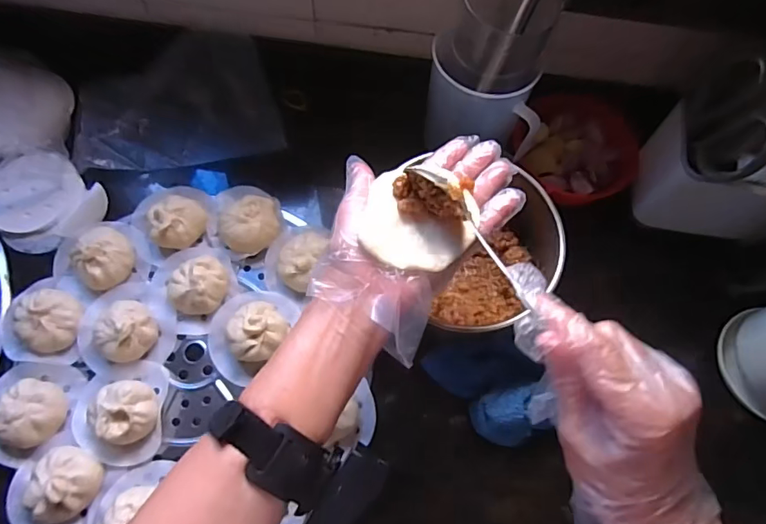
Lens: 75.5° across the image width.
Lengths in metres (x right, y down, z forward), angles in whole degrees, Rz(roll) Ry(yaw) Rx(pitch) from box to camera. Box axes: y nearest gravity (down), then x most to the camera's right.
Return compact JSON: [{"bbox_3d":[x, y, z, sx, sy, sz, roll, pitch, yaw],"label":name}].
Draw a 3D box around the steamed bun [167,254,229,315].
[{"bbox_3d":[-0.192,0.023,0.510,0.059,0.033,0.060,0,69,-1],"label":"steamed bun"}]

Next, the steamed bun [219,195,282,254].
[{"bbox_3d":[-0.146,-0.042,0.538,0.063,0.035,0.065,0,69,-1],"label":"steamed bun"}]

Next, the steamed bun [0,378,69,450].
[{"bbox_3d":[-0.327,0.140,0.458,0.049,0.037,0.058,12,69,4],"label":"steamed bun"}]

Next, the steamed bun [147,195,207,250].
[{"bbox_3d":[-0.224,-0.044,0.536,0.058,0.034,0.050,-42,75,-15],"label":"steamed bun"}]

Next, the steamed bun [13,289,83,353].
[{"bbox_3d":[-0.336,0.058,0.495,0.060,0.034,0.058,0,69,-1],"label":"steamed bun"}]

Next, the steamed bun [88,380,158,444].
[{"bbox_3d":[-0.238,0.139,0.458,0.053,0.042,0.053,0,69,-1],"label":"steamed bun"}]

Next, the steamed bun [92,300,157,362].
[{"bbox_3d":[-0.253,0.069,0.487,0.049,0.039,0.054,32,71,11],"label":"steamed bun"}]

